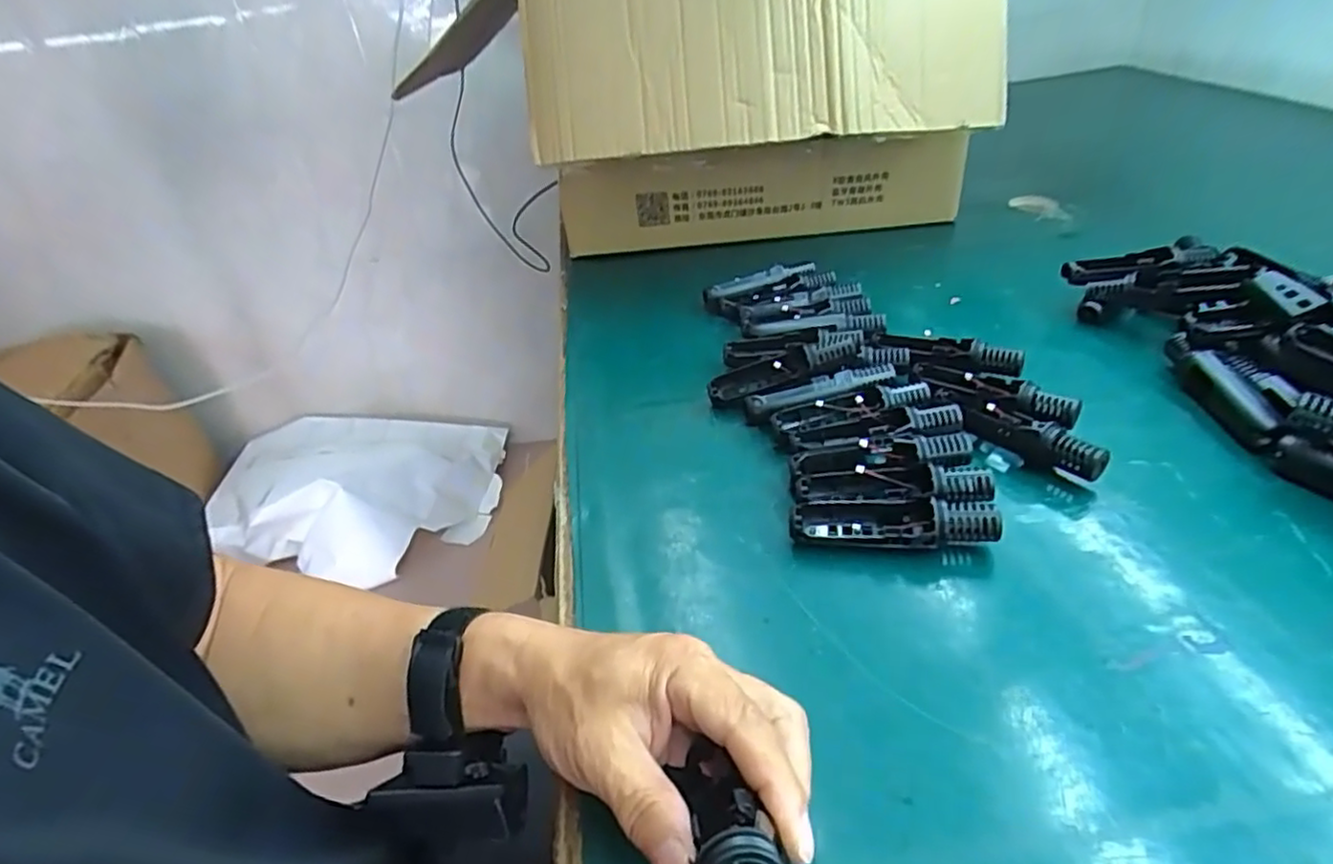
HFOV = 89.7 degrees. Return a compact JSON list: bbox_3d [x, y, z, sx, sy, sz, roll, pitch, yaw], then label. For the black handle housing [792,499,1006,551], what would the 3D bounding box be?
[{"bbox_3d":[0.140,0.059,0.417,0.120,0.033,0.028,2,36,11],"label":"black handle housing"}]

